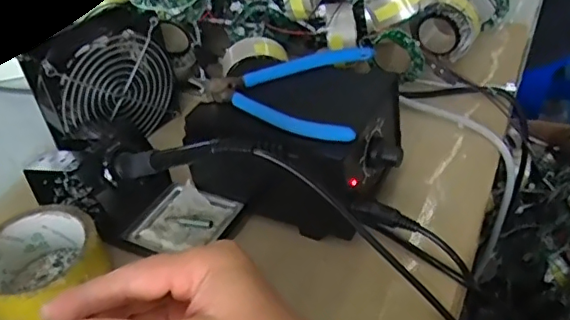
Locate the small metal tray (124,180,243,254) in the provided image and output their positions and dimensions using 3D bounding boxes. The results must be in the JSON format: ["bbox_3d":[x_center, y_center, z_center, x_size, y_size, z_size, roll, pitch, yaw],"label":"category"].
[{"bbox_3d":[-0.080,0.047,0.445,0.070,0.009,0.065,17,47,26],"label":"small metal tray"}]

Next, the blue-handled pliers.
[{"bbox_3d":[-0.007,-0.052,0.434,0.134,0.025,0.111,7,43,11],"label":"blue-handled pliers"}]

